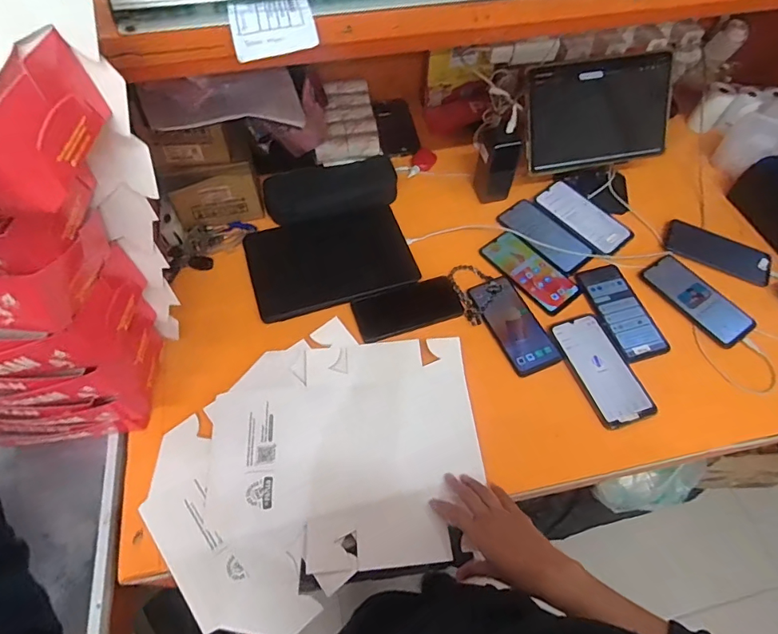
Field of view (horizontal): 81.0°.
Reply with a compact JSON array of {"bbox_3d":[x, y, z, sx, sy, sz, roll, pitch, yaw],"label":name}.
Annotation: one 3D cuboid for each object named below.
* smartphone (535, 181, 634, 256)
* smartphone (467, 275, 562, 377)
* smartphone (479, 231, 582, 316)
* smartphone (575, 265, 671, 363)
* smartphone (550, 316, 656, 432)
[{"bbox_3d":[0.346,-0.180,0.806,0.080,0.016,0.164,-38,73,-10],"label":"smartphone"},{"bbox_3d":[0.191,0.009,0.698,0.078,0.010,0.160,-19,61,-12],"label":"smartphone"},{"bbox_3d":[0.228,-0.077,0.738,0.069,0.011,0.161,-40,68,-3],"label":"smartphone"},{"bbox_3d":[0.358,-0.010,0.701,0.076,0.010,0.160,-15,61,-10],"label":"smartphone"},{"bbox_3d":[0.305,0.071,0.656,0.077,0.009,0.168,-16,61,-11],"label":"smartphone"}]

